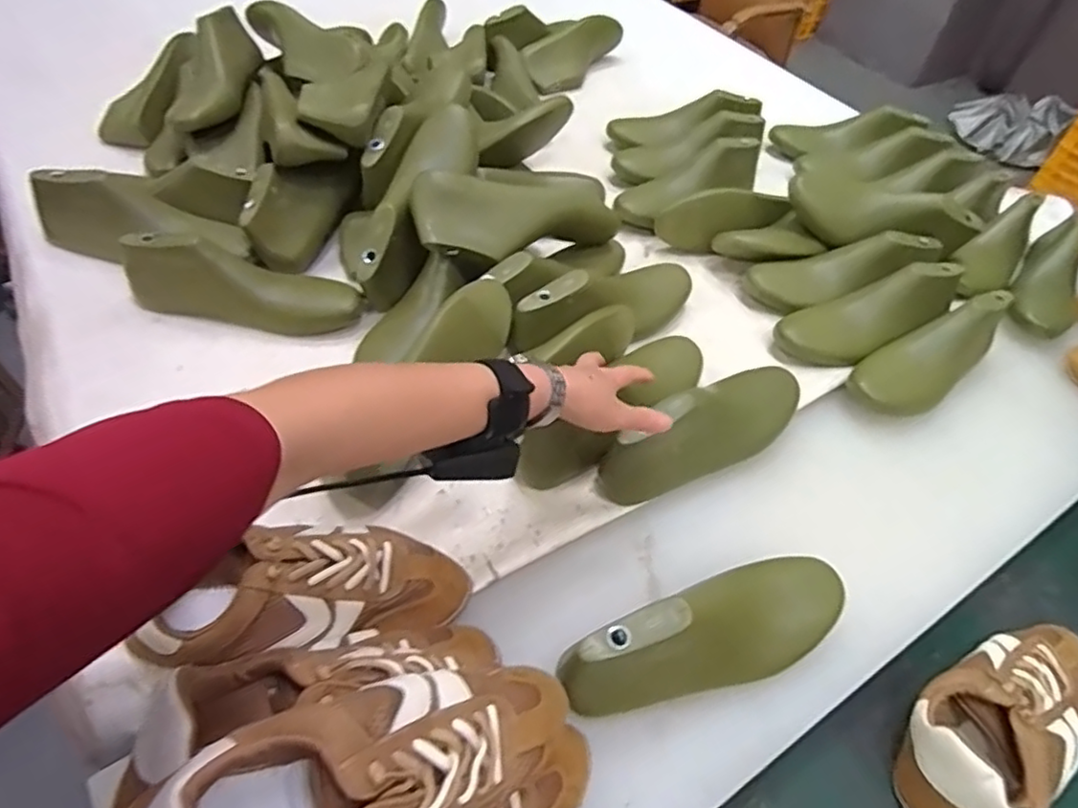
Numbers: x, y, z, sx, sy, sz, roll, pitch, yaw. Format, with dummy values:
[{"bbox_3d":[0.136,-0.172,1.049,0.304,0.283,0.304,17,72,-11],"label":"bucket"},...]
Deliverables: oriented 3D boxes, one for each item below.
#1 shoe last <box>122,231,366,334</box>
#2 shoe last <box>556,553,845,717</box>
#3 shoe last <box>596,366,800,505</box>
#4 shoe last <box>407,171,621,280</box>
[{"bbox_3d":[-0.318,-0.140,0.705,0.241,0.086,0.069,7,50,0],"label":"shoe last"},{"bbox_3d":[0.131,0.176,0.494,0.245,0.095,0.075,-16,54,-19],"label":"shoe last"},{"bbox_3d":[0.173,0.019,0.636,0.244,0.088,0.075,-23,56,-29],"label":"shoe last"},{"bbox_3d":[-0.019,-0.209,0.732,0.247,0.074,0.083,-12,52,-32],"label":"shoe last"}]

